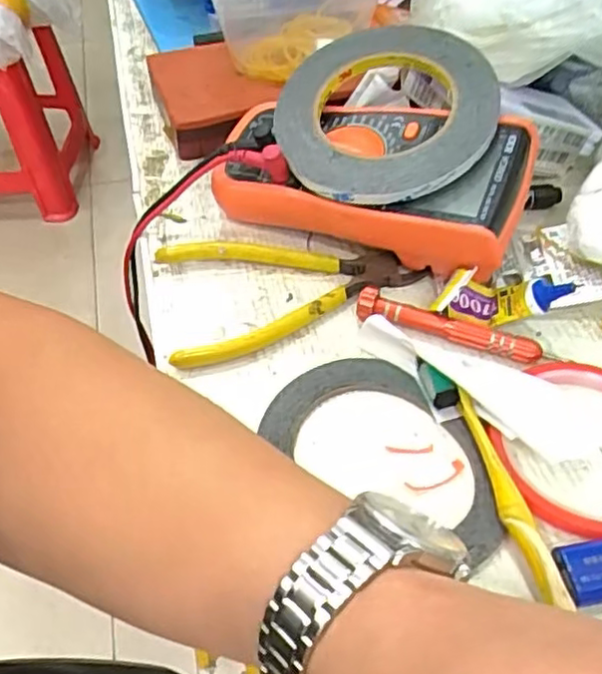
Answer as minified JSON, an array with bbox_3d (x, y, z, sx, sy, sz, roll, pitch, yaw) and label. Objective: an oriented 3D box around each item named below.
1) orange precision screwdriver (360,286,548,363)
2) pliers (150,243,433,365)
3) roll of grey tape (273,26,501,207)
[{"bbox_3d":[0.076,-0.005,0.357,0.095,0.014,0.018,17,50,14],"label":"orange precision screwdriver"},{"bbox_3d":[-0.009,-0.033,0.390,0.145,0.013,0.086,-15,50,-13],"label":"pliers"},{"bbox_3d":[0.046,-0.130,0.386,0.124,0.015,0.127,-6,61,11],"label":"roll of grey tape"}]

